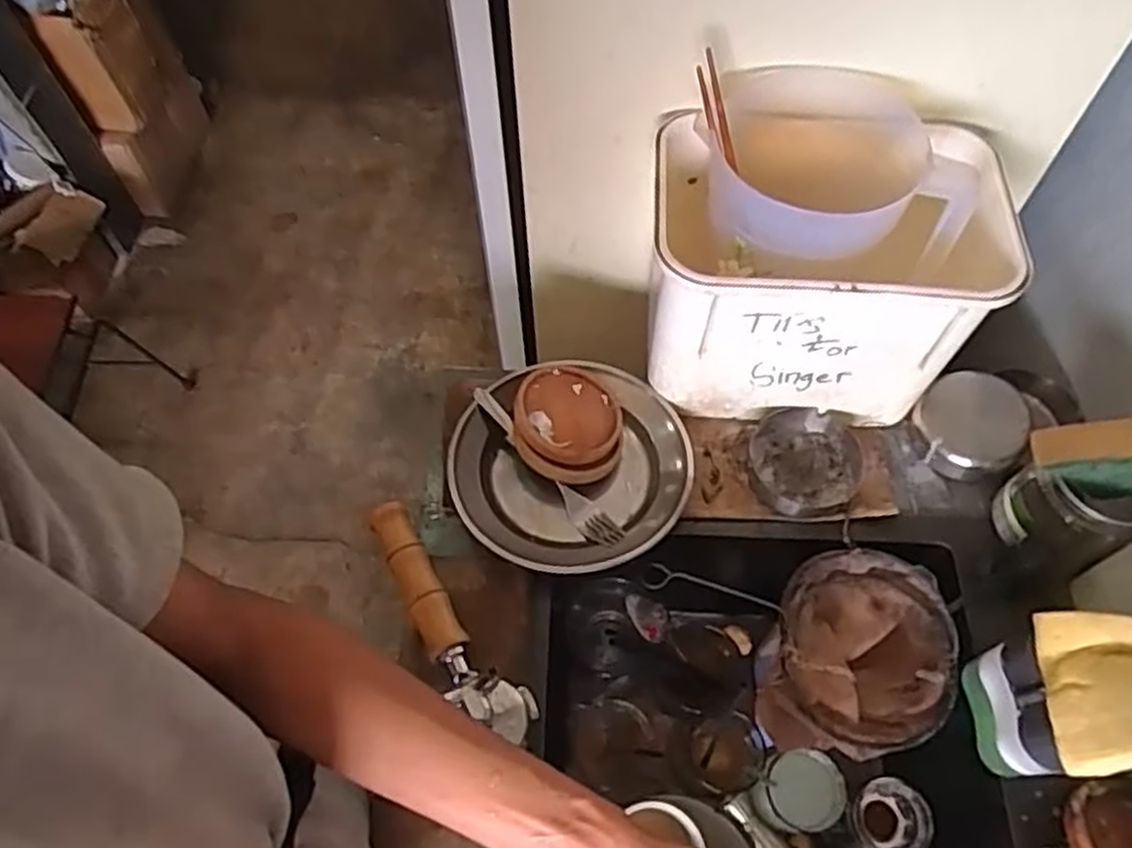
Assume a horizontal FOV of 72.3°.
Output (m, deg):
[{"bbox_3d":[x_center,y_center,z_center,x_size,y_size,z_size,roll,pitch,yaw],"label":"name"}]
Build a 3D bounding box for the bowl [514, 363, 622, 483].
[{"bbox_3d":[0.003,-0.002,0.707,0.094,0.043,0.115,5,61,3],"label":"bowl"}]

